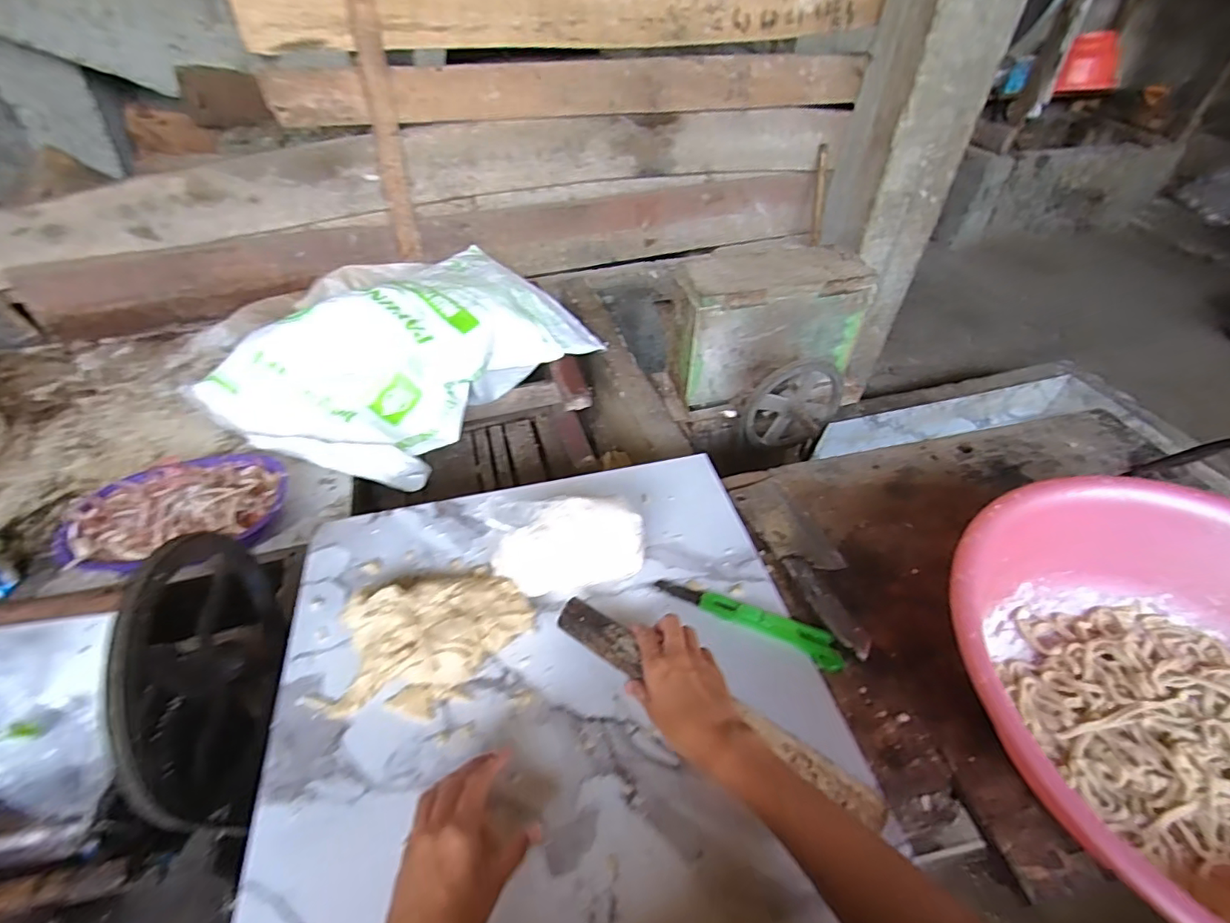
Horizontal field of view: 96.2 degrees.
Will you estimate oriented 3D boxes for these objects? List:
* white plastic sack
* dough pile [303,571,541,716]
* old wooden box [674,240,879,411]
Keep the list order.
[{"bbox_3d":[-0.384,-0.212,1.102,0.425,0.220,0.657,26,49,22],"label":"white plastic sack"},{"bbox_3d":[-0.179,0.163,0.532,0.188,0.054,0.142,2,44,0],"label":"dough pile"},{"bbox_3d":[0.288,-0.264,1.060,0.349,0.232,0.147,-13,46,-15],"label":"old wooden box"}]

